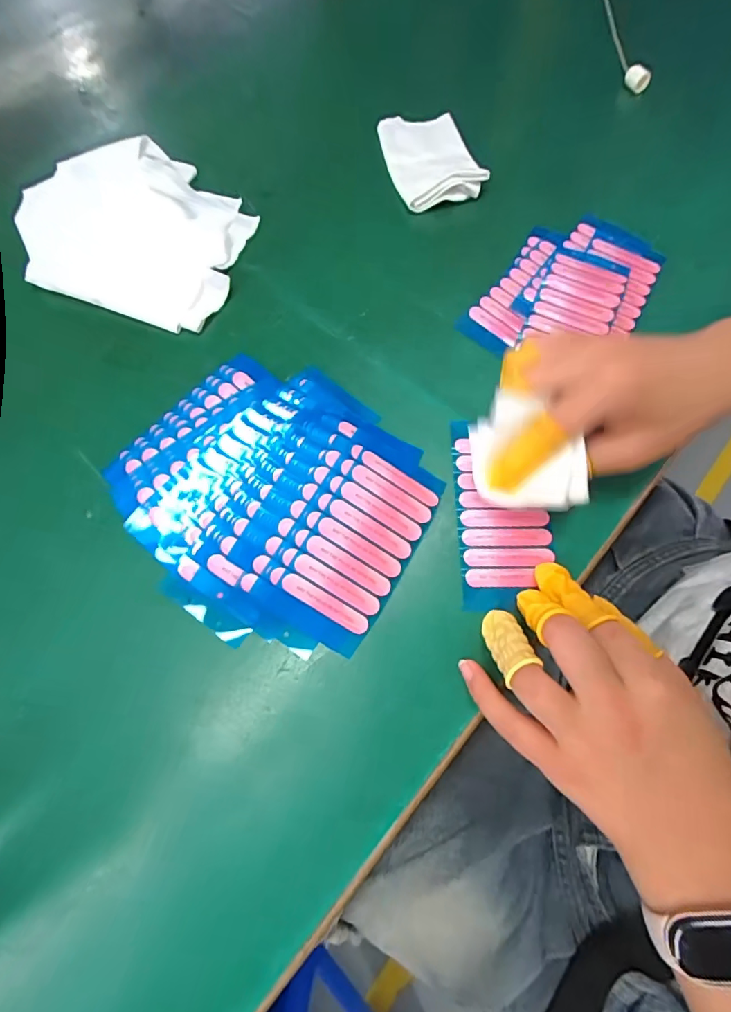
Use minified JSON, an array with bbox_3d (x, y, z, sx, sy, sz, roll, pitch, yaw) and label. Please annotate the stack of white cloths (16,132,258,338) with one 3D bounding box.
[{"bbox_3d":[-0.175,-0.208,0.341,0.175,0.020,0.140,17,72,5],"label":"stack of white cloths"}]

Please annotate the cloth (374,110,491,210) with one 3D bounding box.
[{"bbox_3d":[0.050,-0.276,0.372,0.063,0.026,0.091,-14,72,-5],"label":"cloth"}]

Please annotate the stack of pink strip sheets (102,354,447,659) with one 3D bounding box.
[{"bbox_3d":[-0.053,-0.010,0.269,0.172,0.022,0.154,33,74,10],"label":"stack of pink strip sheets"}]

